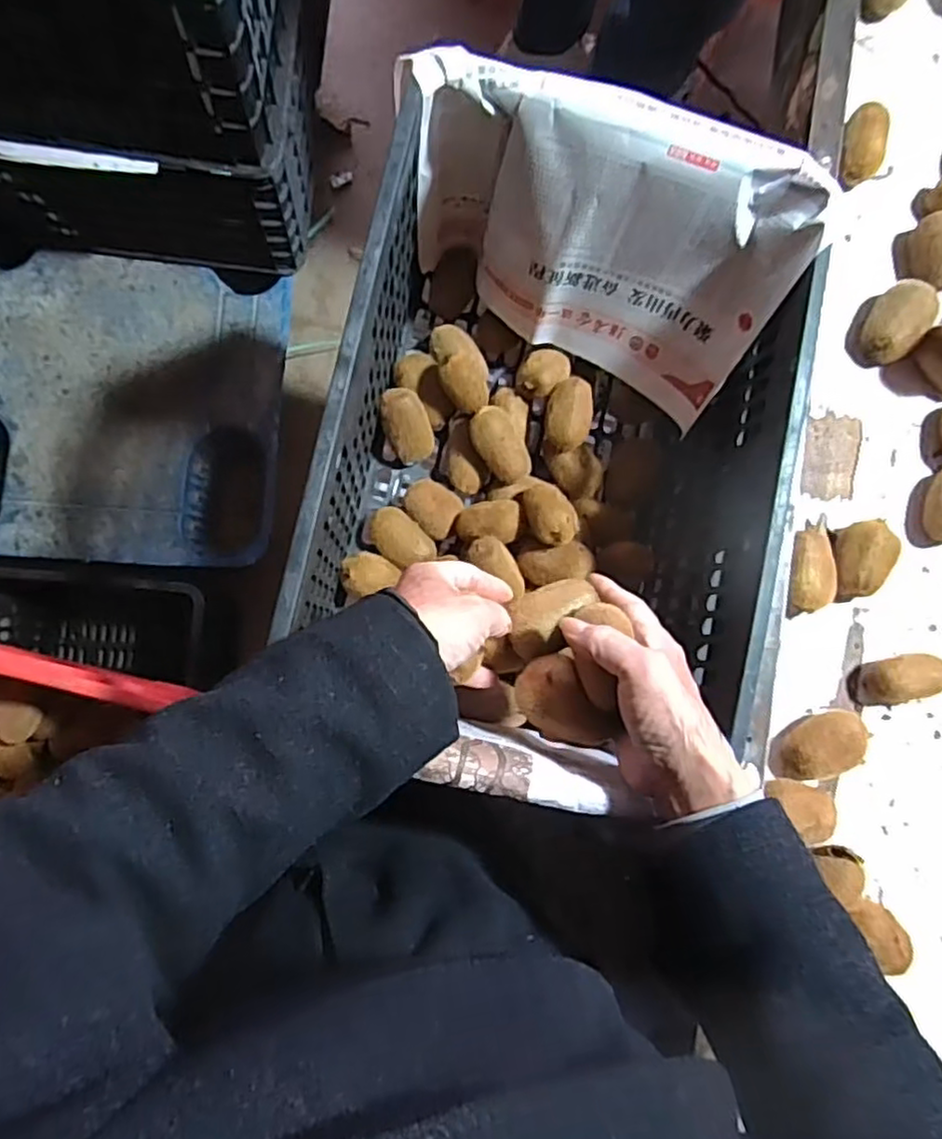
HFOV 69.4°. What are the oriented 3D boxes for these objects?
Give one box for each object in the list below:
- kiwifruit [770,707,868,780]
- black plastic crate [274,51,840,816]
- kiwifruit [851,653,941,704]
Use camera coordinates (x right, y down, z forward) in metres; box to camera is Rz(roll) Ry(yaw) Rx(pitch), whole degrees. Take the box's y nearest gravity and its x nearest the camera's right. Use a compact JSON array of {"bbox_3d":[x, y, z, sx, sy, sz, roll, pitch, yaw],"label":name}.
[{"bbox_3d":[0.277,0.140,0.538,0.072,0.035,0.047,-29,87,-8],"label":"kiwifruit"},{"bbox_3d":[0.078,-0.103,0.602,0.359,0.260,0.473,11,83,-4],"label":"black plastic crate"},{"bbox_3d":[0.345,0.086,0.548,0.058,0.038,0.035,-11,85,-7],"label":"kiwifruit"}]

